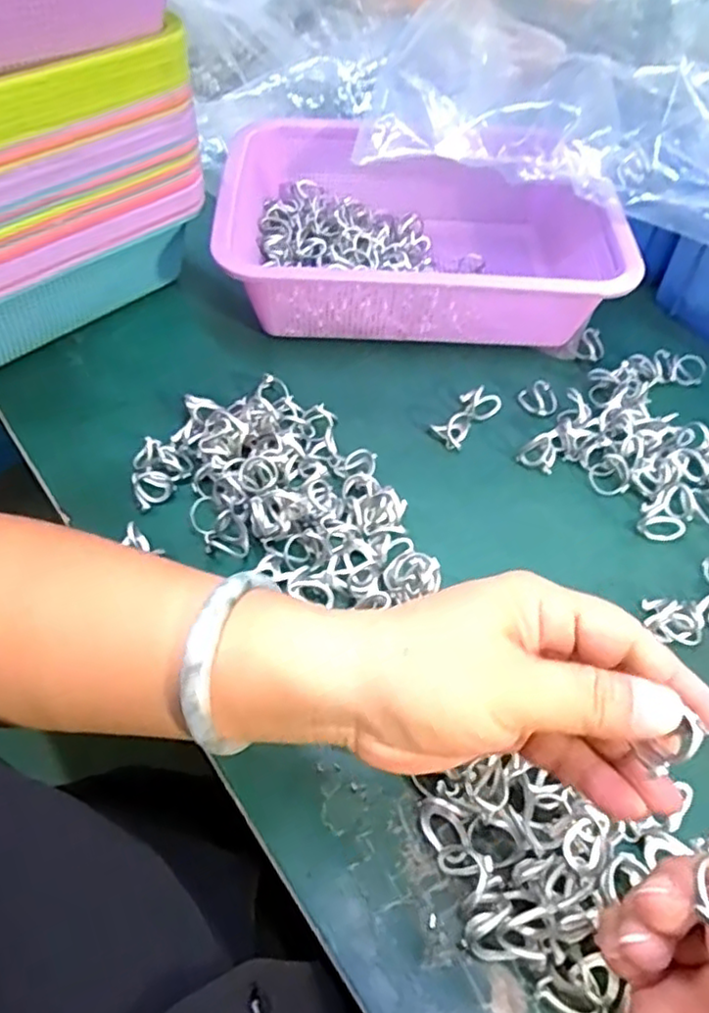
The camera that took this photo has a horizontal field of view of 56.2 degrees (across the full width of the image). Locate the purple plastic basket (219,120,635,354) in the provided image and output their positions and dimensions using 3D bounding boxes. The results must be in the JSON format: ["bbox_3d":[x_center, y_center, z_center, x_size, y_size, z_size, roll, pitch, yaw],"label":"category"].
[{"bbox_3d":[0.049,-0.221,0.550,0.303,0.083,0.226,-2,51,-4],"label":"purple plastic basket"}]

